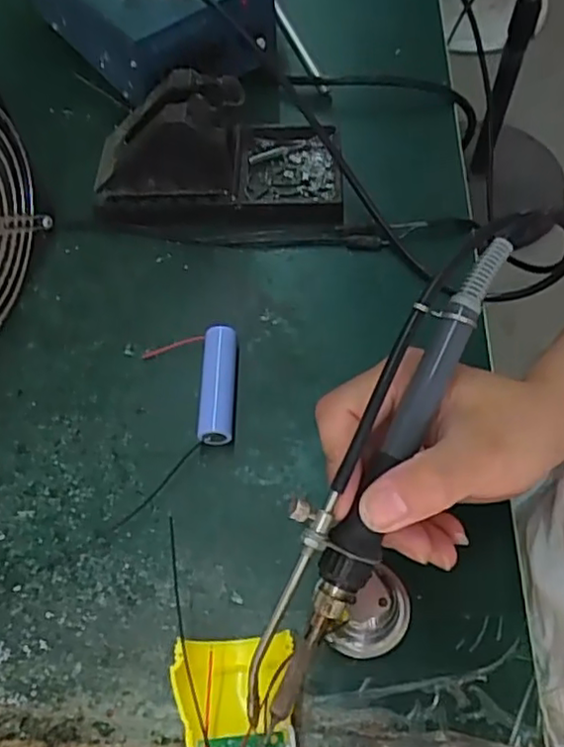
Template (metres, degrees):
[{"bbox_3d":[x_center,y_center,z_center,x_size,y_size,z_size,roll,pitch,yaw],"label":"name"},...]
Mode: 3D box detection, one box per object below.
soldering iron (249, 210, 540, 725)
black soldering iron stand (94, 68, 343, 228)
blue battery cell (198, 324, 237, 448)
[{"bbox_3d":[0.037,0.034,0.260,0.030,0.038,0.219,26,85,14],"label":"soldering iron"},{"bbox_3d":[-0.039,-0.138,0.408,0.153,0.083,0.073,-3,60,-2],"label":"black soldering iron stand"},{"bbox_3d":[-0.034,0.006,0.354,0.018,0.016,0.063,1,60,0],"label":"blue battery cell"}]

